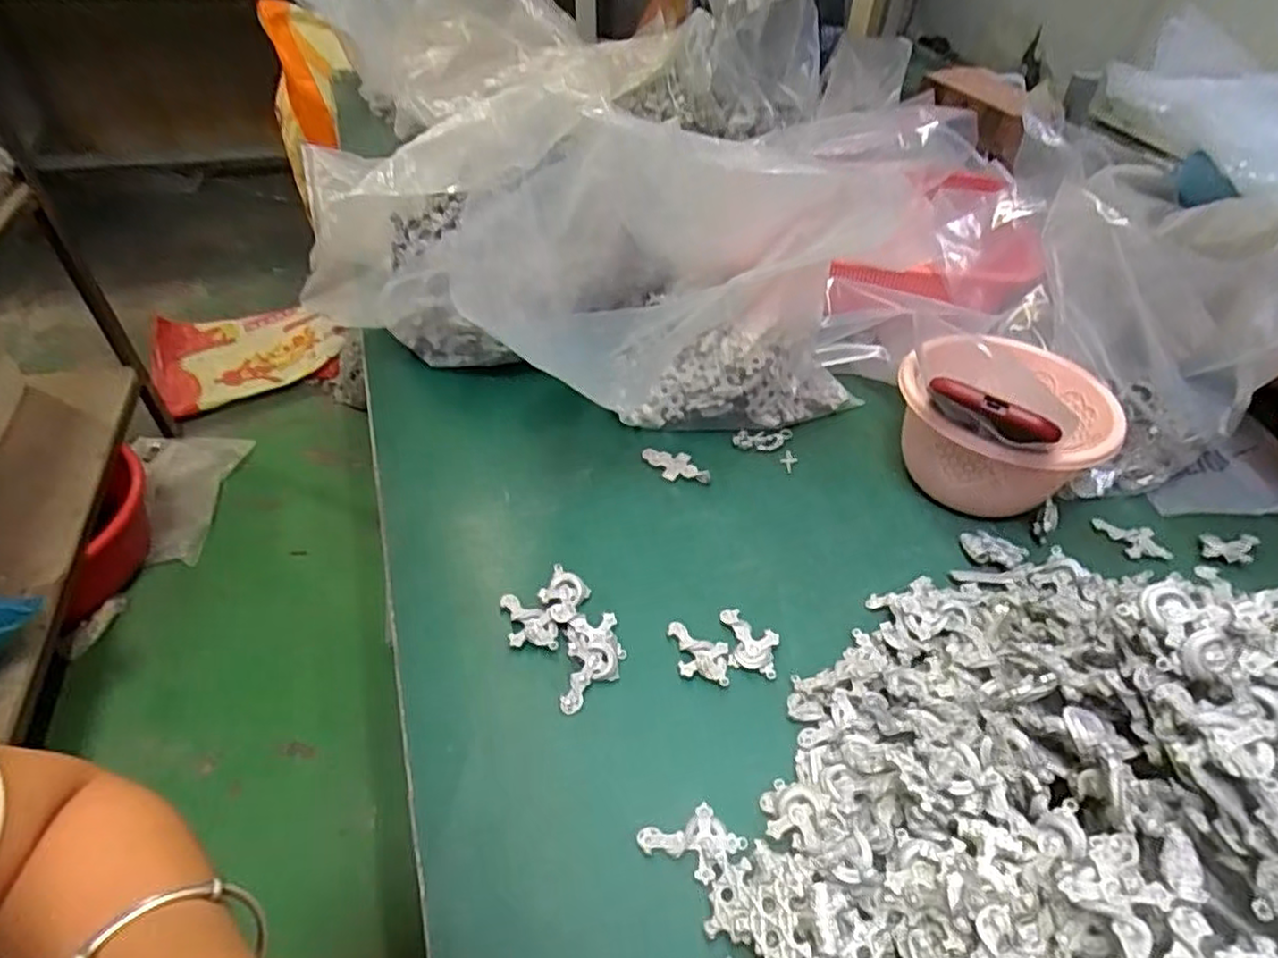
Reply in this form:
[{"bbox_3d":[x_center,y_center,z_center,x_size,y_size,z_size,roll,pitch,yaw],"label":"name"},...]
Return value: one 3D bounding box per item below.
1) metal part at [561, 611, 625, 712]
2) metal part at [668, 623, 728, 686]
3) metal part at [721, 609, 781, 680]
[{"bbox_3d":[-0.027,0.108,0.410,0.033,0.014,0.057,1,41,-1],"label":"metal part"},{"bbox_3d":[0.035,0.105,0.421,0.040,0.008,0.033,10,42,9],"label":"metal part"},{"bbox_3d":[0.069,0.099,0.427,0.031,0.010,0.046,-2,42,-6],"label":"metal part"}]

